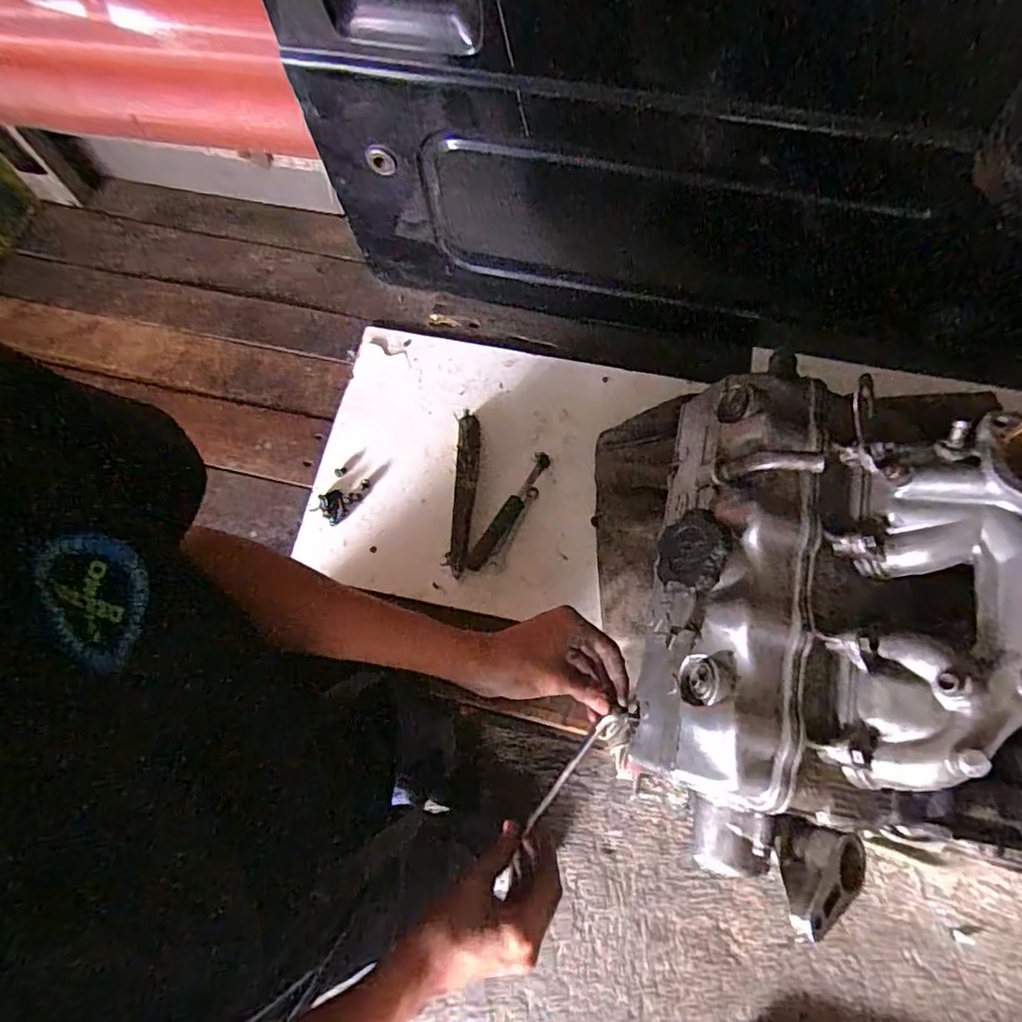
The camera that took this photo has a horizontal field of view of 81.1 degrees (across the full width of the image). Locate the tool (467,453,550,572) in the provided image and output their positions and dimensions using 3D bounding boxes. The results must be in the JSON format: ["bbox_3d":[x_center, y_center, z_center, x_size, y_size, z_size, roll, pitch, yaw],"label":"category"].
[{"bbox_3d":[-0.002,0.001,0.751,0.023,0.022,0.172,31,73,11],"label":"tool"}]

